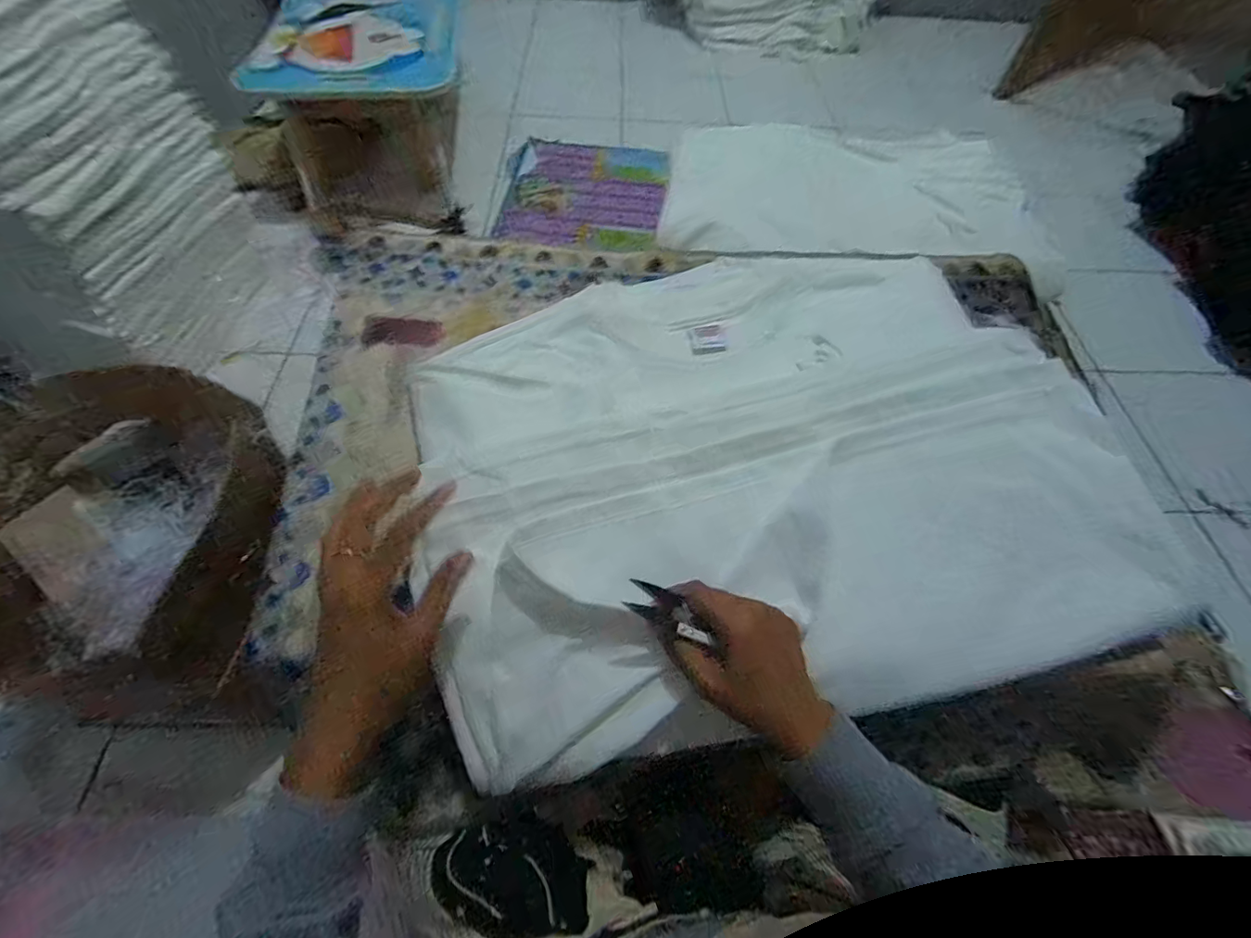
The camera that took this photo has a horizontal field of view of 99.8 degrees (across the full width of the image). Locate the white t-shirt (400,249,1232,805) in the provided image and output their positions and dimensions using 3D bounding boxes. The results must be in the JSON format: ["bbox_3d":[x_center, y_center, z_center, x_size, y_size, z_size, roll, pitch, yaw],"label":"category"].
[{"bbox_3d":[0.114,-0.008,0.449,0.562,0.059,0.416,-15,71,-7],"label":"white t-shirt"}]

